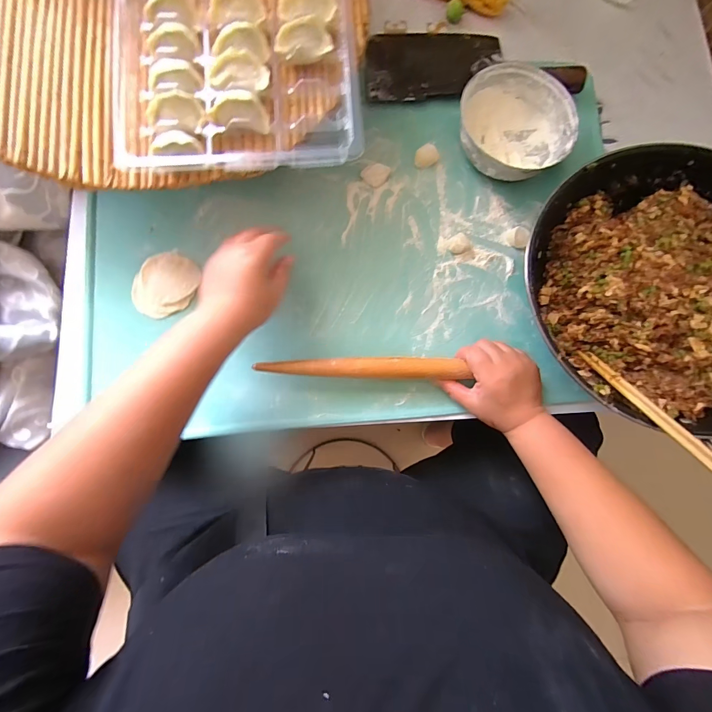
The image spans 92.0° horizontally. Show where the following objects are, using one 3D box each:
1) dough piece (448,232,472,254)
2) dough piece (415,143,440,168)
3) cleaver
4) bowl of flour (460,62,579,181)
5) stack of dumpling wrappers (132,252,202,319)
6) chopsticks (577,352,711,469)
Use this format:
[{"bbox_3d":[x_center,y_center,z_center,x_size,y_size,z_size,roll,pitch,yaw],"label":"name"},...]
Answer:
[{"bbox_3d":[0.134,-0.144,0.441,0.029,0.016,0.026,43,81,3],"label":"dough piece"},{"bbox_3d":[0.093,-0.263,0.453,0.030,0.014,0.024,-29,84,-7],"label":"dough piece"},{"bbox_3d":[0.160,-0.416,0.477,0.290,0.032,0.121,-3,81,-4],"label":"cleaver"},{"bbox_3d":[0.200,-0.292,0.447,0.142,0.052,0.141,1,81,-3],"label":"bowl of flour"},{"bbox_3d":[-0.228,-0.085,0.412,0.067,0.012,0.081,34,81,2],"label":"stack of dumpling wrappers"},{"bbox_3d":[0.298,0.073,0.311,0.021,0.009,0.249,-11,39,-5],"label":"chopsticks"}]

